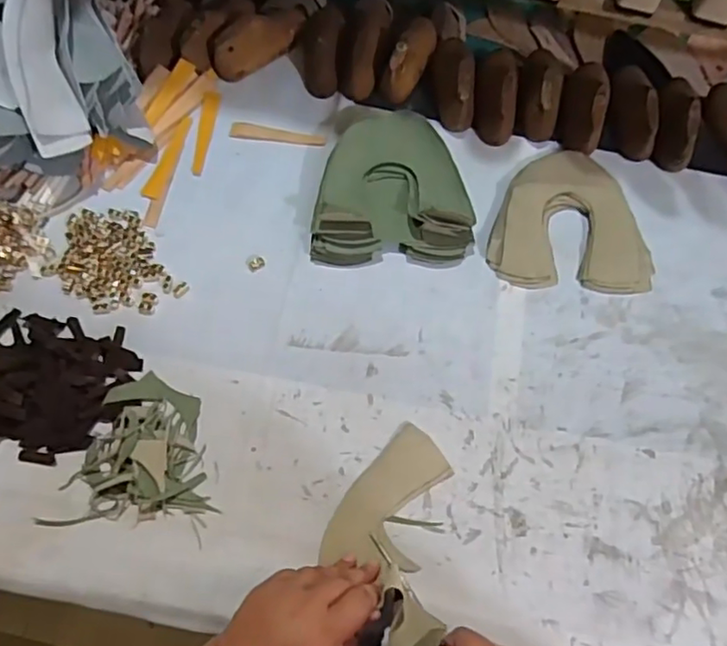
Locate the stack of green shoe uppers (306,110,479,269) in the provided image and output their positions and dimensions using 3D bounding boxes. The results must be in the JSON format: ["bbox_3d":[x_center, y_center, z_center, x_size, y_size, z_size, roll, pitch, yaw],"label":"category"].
[{"bbox_3d":[0.031,-0.154,0.657,0.171,0.043,0.185,1,67,-2],"label":"stack of green shoe uppers"}]

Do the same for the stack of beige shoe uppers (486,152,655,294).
[{"bbox_3d":[0.230,-0.116,0.662,0.175,0.023,0.164,3,67,-1],"label":"stack of beige shoe uppers"}]

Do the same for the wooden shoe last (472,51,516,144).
[{"bbox_3d":[0.160,-0.278,0.710,0.051,0.057,0.128,8,67,1],"label":"wooden shoe last"}]

